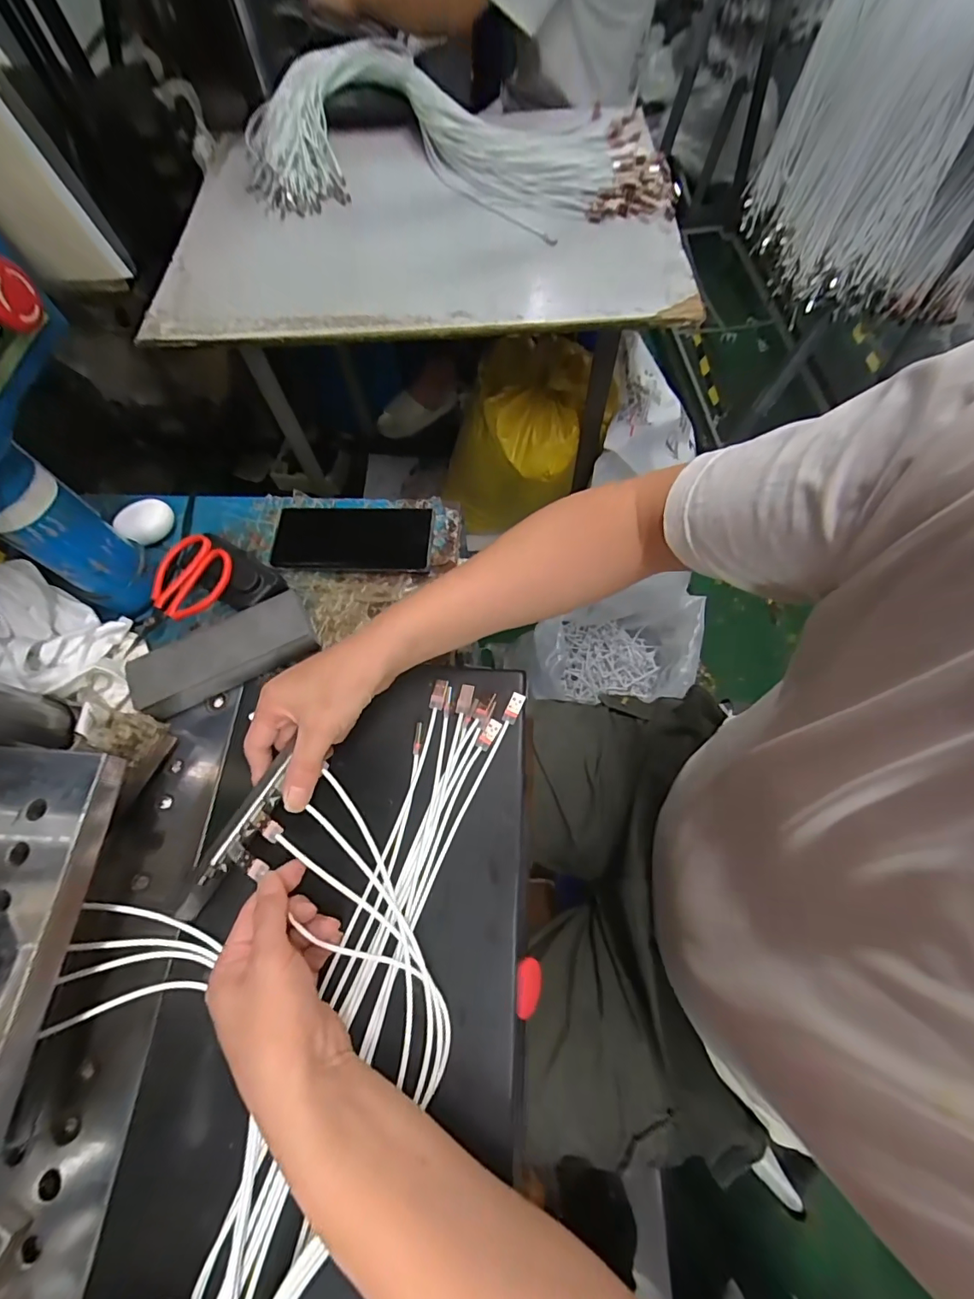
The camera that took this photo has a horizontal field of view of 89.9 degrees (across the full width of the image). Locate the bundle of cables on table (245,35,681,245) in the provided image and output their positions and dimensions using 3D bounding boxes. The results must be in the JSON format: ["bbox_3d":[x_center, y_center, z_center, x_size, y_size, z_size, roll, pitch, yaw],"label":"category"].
[{"bbox_3d":[-0.064,-0.926,0.887,0.759,0.098,0.486,1,66,-6],"label":"bundle of cables on table"}]

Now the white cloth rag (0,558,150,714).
[{"bbox_3d":[-0.374,-0.007,0.430,0.161,0.062,0.093,19,69,10],"label":"white cloth rag"}]

